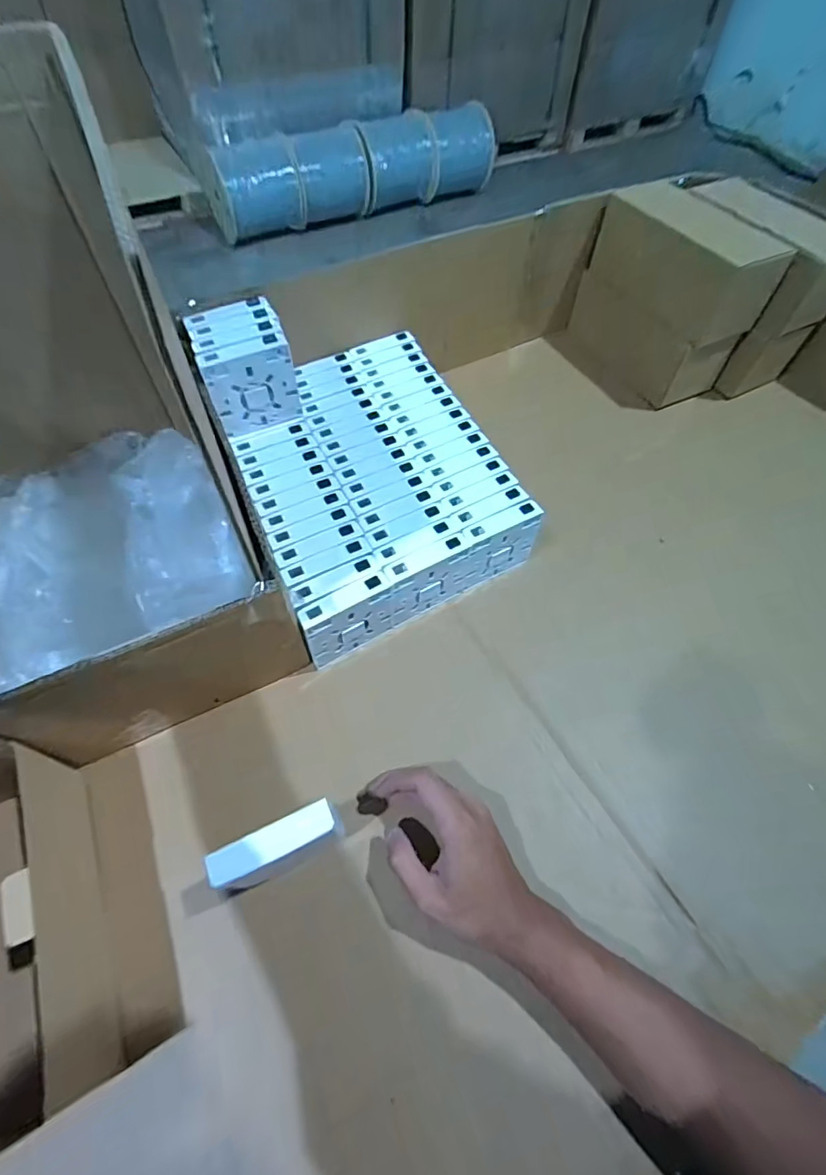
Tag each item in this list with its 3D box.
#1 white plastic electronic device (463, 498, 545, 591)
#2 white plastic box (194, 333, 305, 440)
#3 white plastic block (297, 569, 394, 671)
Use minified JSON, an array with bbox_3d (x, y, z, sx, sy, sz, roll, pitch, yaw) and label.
[{"bbox_3d":[0.090,-0.041,0.532,0.084,0.087,0.020,-25,60,-14],"label":"white plastic electronic device"},{"bbox_3d":[-0.160,-0.200,0.520,0.084,0.093,0.022,-23,60,-13],"label":"white plastic box"},{"bbox_3d":[-0.060,0.032,0.480,0.084,0.085,0.020,-30,61,-16],"label":"white plastic block"}]

